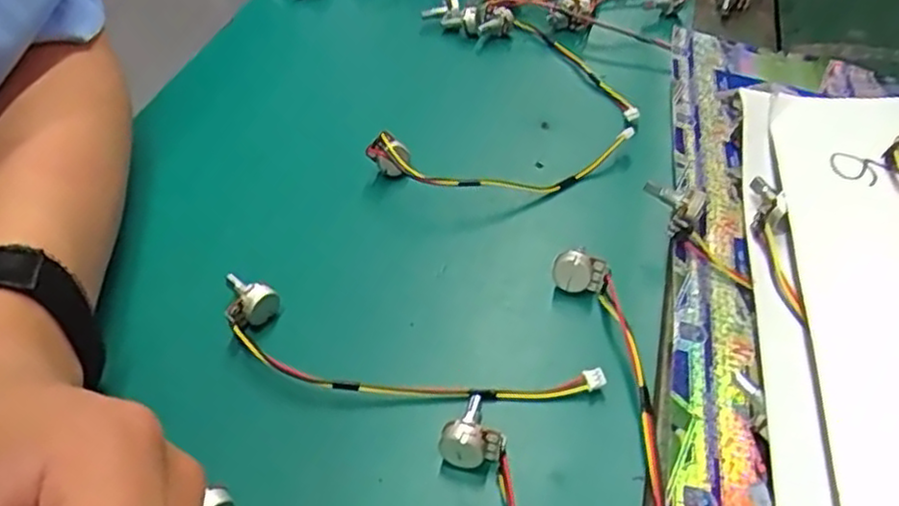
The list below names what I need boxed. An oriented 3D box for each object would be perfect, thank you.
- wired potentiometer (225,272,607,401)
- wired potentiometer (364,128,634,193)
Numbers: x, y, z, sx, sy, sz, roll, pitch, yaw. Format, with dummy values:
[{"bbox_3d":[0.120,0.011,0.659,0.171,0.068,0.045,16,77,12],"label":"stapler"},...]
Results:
[{"bbox_3d":[-0.022,0.042,0.268,0.154,0.017,0.033,10,48,16],"label":"wired potentiometer"},{"bbox_3d":[0.028,-0.043,0.342,0.133,0.028,0.035,-8,46,-1],"label":"wired potentiometer"}]

